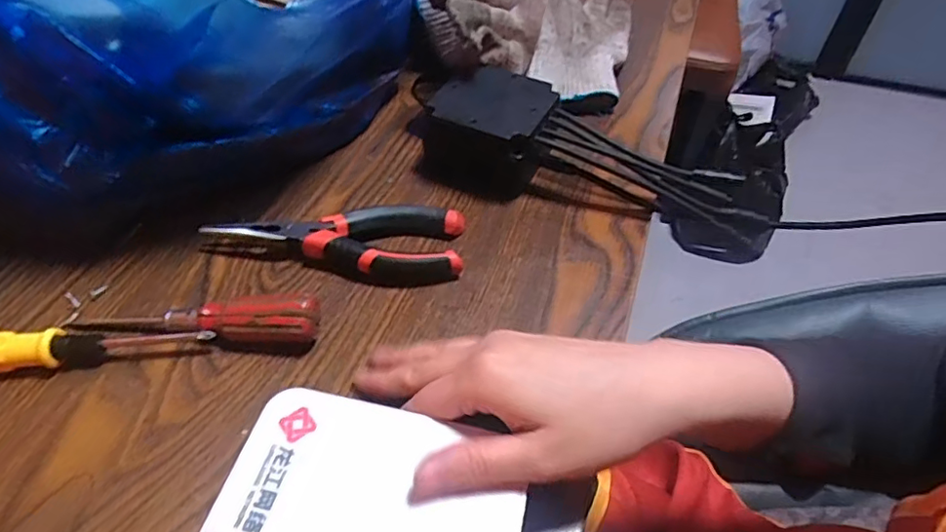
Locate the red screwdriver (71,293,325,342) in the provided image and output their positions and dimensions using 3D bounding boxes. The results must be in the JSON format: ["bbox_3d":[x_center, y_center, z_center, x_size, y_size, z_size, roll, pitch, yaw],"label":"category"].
[{"bbox_3d":[-0.150,0.032,0.314,0.131,0.025,0.021,-2,48,-2],"label":"red screwdriver"}]

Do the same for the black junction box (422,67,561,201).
[{"bbox_3d":[0.015,-0.111,0.406,0.077,0.020,0.073,23,52,19],"label":"black junction box"}]

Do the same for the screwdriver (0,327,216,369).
[{"bbox_3d":[-0.218,0.044,0.305,0.152,0.018,0.019,-4,49,-4],"label":"screwdriver"}]

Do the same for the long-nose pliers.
[{"bbox_3d":[-0.082,-0.016,0.361,0.148,0.019,0.050,2,48,0],"label":"long-nose pliers"}]

